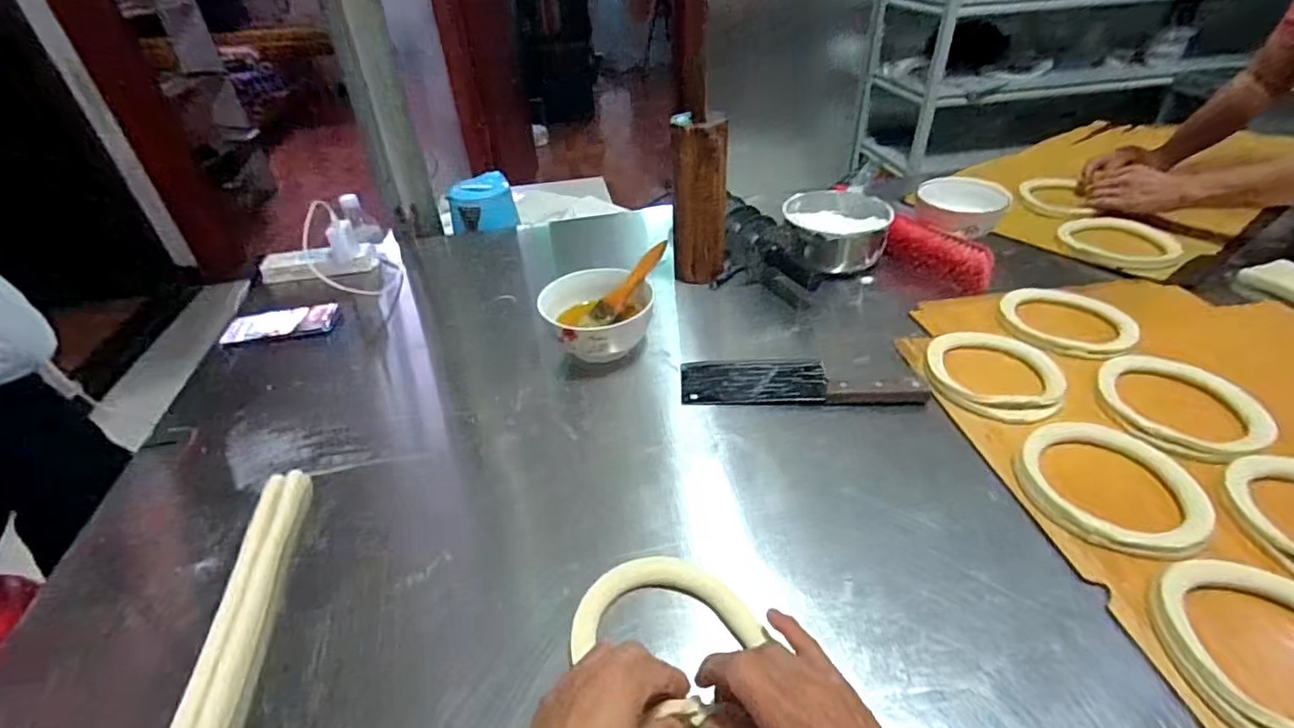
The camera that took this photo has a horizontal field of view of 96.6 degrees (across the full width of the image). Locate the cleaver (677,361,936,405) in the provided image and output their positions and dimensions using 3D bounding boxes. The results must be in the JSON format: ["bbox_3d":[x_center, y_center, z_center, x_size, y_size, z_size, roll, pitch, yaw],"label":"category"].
[{"bbox_3d":[0.184,0.020,0.701,0.280,0.020,0.070,-1,35,5],"label":"cleaver"}]

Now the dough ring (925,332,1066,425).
[{"bbox_3d":[0.409,0.012,0.686,0.149,0.019,0.149,-3,34,2],"label":"dough ring"}]

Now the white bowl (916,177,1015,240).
[{"bbox_3d":[0.521,-0.262,0.957,0.141,0.058,0.126,20,44,28],"label":"white bowl"}]

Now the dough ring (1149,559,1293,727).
[{"bbox_3d":[0.452,0.211,0.412,0.135,0.027,0.146,-3,34,2],"label":"dough ring"}]

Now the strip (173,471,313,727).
[{"bbox_3d":[-0.338,0.232,0.463,0.038,0.032,0.370,-10,38,-8],"label":"strip"}]

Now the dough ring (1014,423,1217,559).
[{"bbox_3d":[0.436,0.112,0.531,0.147,0.025,0.142,-3,34,2],"label":"dough ring"}]

